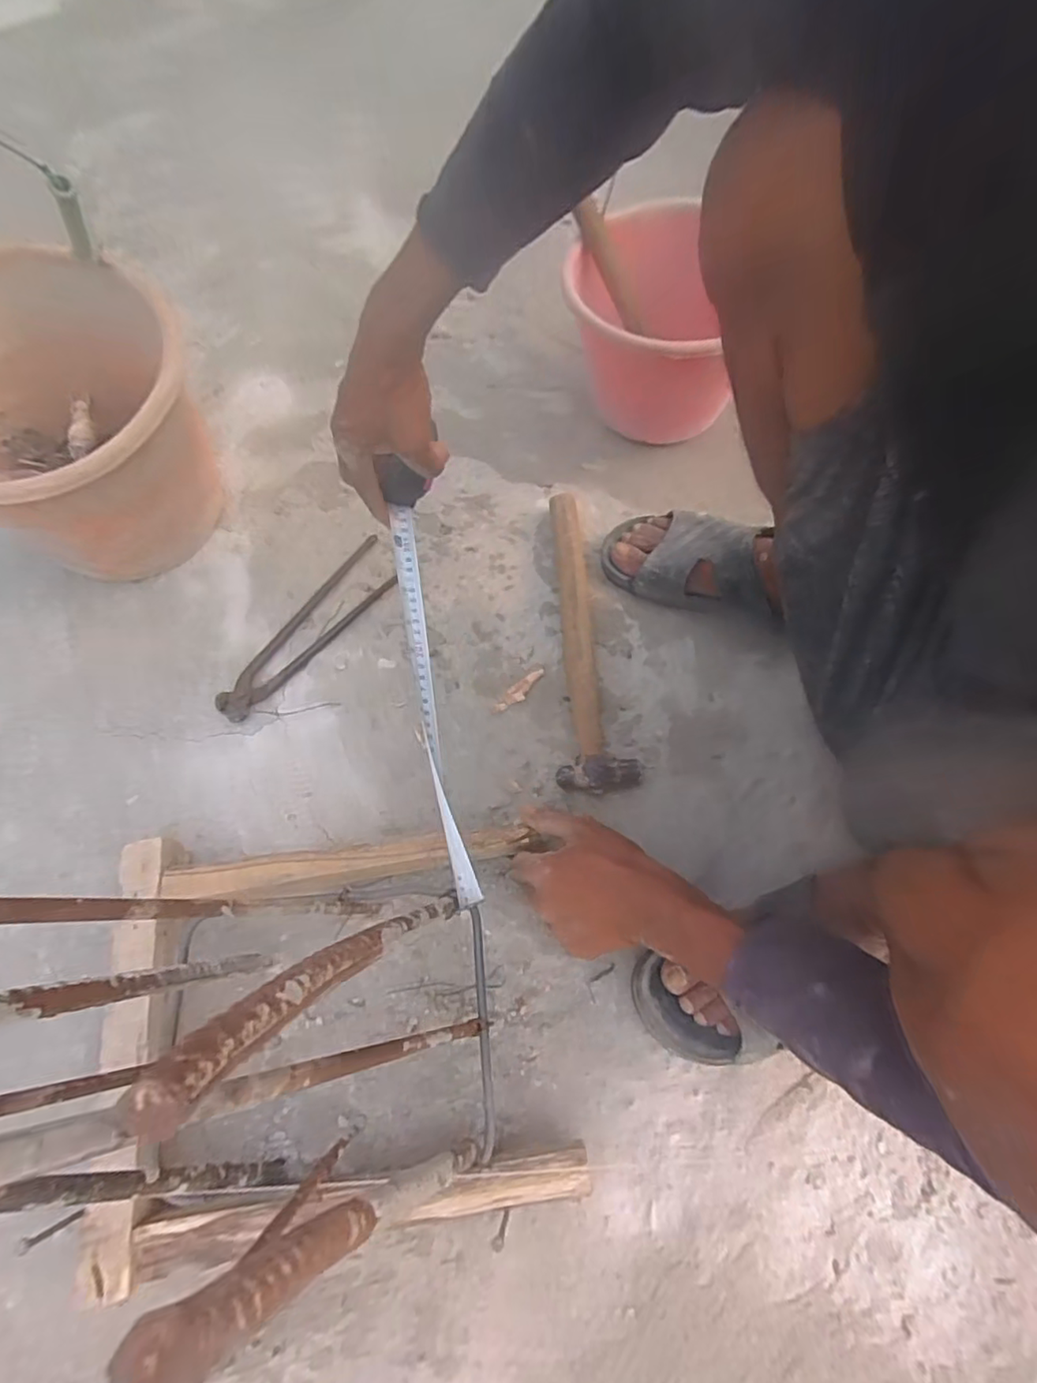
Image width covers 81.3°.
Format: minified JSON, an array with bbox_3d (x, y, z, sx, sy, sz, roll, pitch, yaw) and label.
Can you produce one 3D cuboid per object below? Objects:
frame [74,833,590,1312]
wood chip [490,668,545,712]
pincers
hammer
[{"bbox_3d":[-0.132,0.248,0.462,0.332,0.061,0.277,-5,68,-3],"label":"frame"},{"bbox_3d":[0.001,0.000,0.603,0.017,0.004,0.067,41,72,15],"label":"wood chip"},{"bbox_3d":[-0.211,-0.067,0.610,0.059,0.012,0.235,35,71,13],"label":"pincers"},{"bbox_3d":[0.066,-0.060,0.606,0.067,0.026,0.320,-2,67,-2],"label":"hammer"}]

